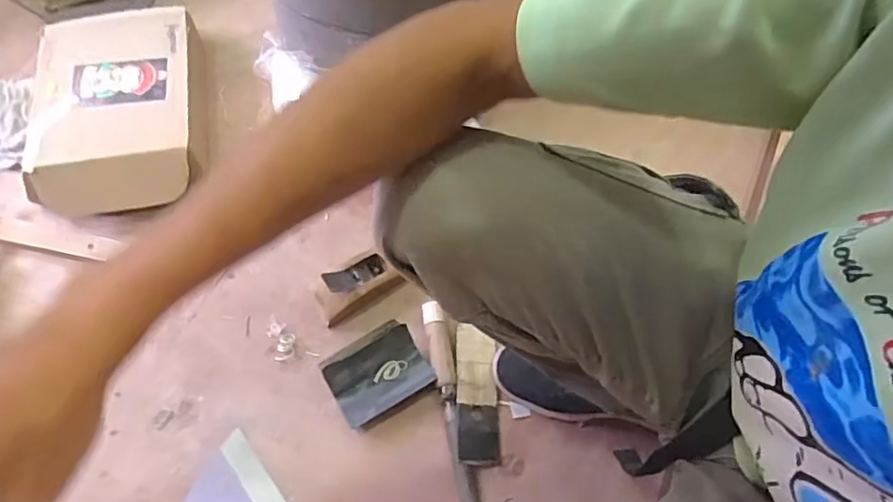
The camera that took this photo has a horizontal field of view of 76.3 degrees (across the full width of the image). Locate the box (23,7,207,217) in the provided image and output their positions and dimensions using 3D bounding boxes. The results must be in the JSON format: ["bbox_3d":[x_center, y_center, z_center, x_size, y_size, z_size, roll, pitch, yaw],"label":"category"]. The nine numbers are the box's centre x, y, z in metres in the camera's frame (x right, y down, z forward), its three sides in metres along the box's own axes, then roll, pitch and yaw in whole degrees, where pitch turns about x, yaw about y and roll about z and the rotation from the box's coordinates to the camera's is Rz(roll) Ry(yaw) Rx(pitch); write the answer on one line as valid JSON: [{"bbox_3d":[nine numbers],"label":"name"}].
[{"bbox_3d":[-0.462,-0.202,0.810,0.230,0.075,0.312,-13,65,-10],"label":"box"}]

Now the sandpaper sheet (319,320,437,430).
[{"bbox_3d":[-0.080,0.148,0.682,0.116,0.036,0.094,-30,69,-17],"label":"sandpaper sheet"}]

